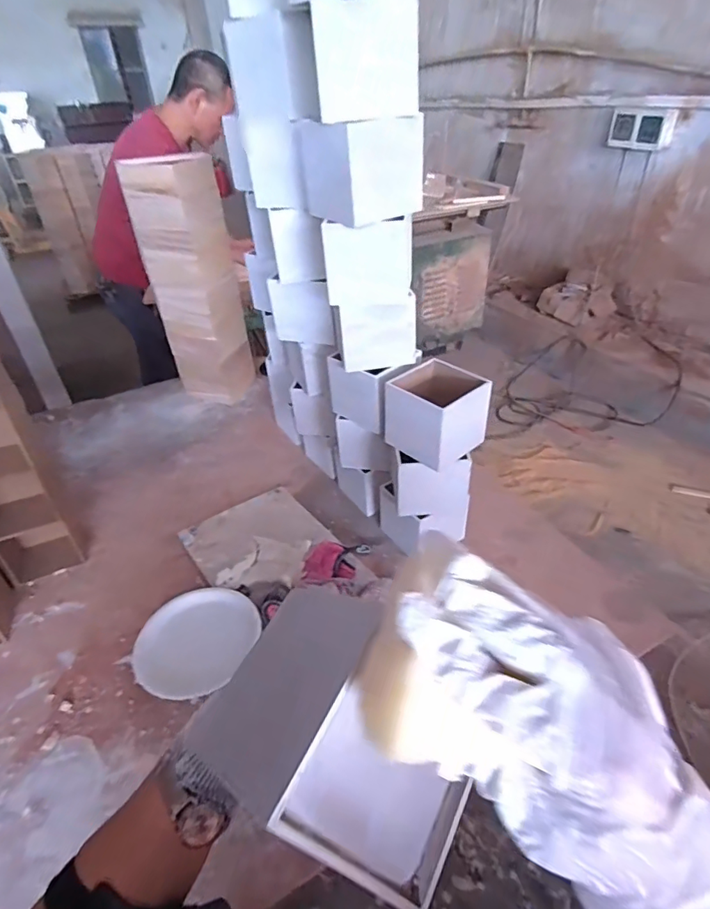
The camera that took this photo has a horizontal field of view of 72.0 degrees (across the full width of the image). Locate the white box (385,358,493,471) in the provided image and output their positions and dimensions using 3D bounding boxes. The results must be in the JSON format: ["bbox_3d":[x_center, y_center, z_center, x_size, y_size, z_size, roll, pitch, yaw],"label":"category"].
[{"bbox_3d":[0.125,-0.065,0.751,0.120,0.103,0.117,-27,42,-29],"label":"white box"}]

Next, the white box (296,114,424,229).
[{"bbox_3d":[0.008,-0.369,0.634,0.117,0.102,0.121,-24,40,-25],"label":"white box"}]

